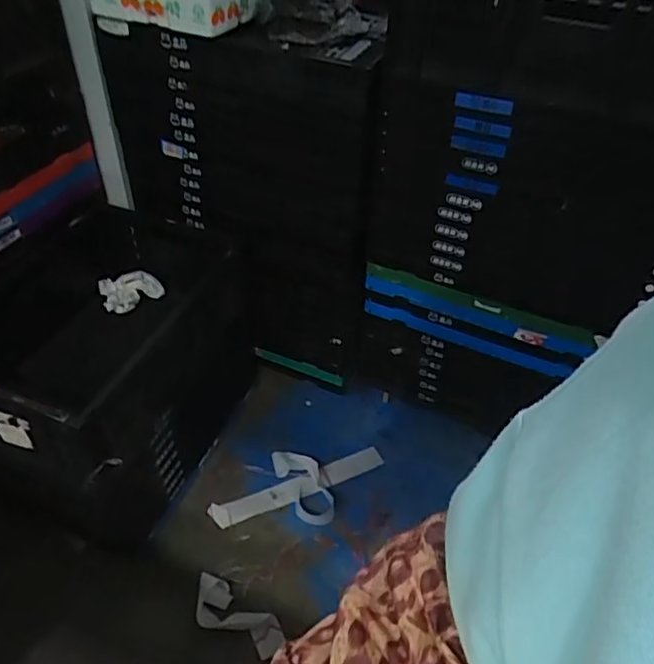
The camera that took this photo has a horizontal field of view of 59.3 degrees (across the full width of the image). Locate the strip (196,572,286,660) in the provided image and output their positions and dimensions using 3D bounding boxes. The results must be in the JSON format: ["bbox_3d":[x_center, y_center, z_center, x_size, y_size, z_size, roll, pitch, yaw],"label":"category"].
[{"bbox_3d":[-0.193,0.615,1.245,0.216,0.033,0.094,20,46,17],"label":"strip"}]

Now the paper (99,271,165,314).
[{"bbox_3d":[-0.494,-0.106,1.460,0.146,0.091,0.026,-18,5,-21],"label":"paper"}]

